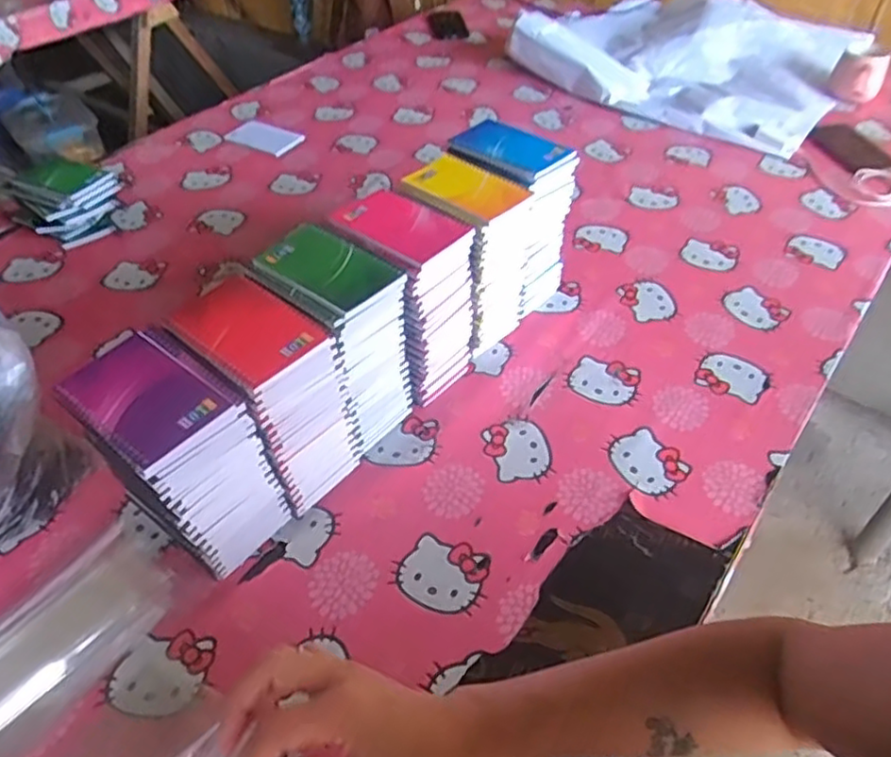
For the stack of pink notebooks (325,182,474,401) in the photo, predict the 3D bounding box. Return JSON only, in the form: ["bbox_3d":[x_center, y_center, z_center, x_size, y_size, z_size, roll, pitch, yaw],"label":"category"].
[{"bbox_3d":[-0.042,-0.086,0.754,0.127,0.219,0.097,32,54,28],"label":"stack of pink notebooks"}]

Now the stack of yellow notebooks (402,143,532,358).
[{"bbox_3d":[0.020,-0.136,0.804,0.128,0.214,0.107,31,54,27],"label":"stack of yellow notebooks"}]

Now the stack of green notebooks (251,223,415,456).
[{"bbox_3d":[-0.109,-0.030,0.704,0.129,0.217,0.104,35,56,30],"label":"stack of green notebooks"}]

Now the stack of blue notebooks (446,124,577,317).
[{"bbox_3d":[0.081,-0.199,0.862,0.099,0.224,0.147,-32,54,-27],"label":"stack of blue notebooks"}]

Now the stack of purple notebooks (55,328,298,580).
[{"bbox_3d":[-0.228,0.080,0.595,0.124,0.212,0.100,30,53,26],"label":"stack of purple notebooks"}]

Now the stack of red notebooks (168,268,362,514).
[{"bbox_3d":[-0.161,0.025,0.647,0.123,0.217,0.098,32,54,27],"label":"stack of red notebooks"}]

